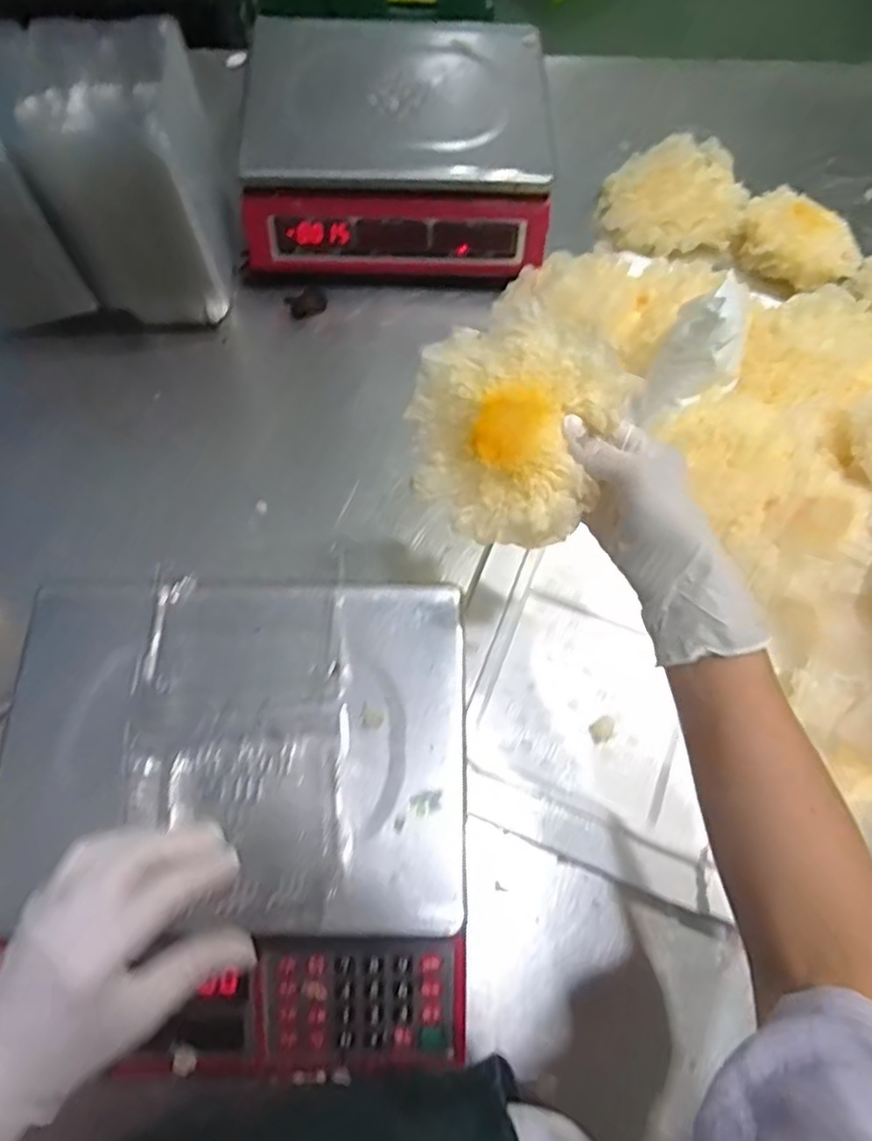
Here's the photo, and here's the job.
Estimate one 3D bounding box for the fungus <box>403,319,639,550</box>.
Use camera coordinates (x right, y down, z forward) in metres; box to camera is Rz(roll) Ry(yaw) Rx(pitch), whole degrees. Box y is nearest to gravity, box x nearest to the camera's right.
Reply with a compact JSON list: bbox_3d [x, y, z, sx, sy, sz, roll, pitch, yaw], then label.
[{"bbox_3d":[0.047,-0.087,0.426,0.127,0.065,0.130,4,98,29],"label":"fungus"}]

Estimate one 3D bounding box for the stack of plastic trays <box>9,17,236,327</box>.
[{"bbox_3d":[-0.265,-0.340,0.618,0.129,0.202,0.142,-4,69,-3],"label":"stack of plastic trays"}]

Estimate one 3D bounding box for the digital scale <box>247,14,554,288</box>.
[{"bbox_3d":[-0.037,-0.434,0.701,0.292,0.098,0.255,1,69,-1],"label":"digital scale"}]

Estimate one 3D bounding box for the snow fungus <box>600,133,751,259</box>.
[{"bbox_3d":[0.255,-0.412,0.740,0.147,0.049,0.137,1,69,-2],"label":"snow fungus"}]

